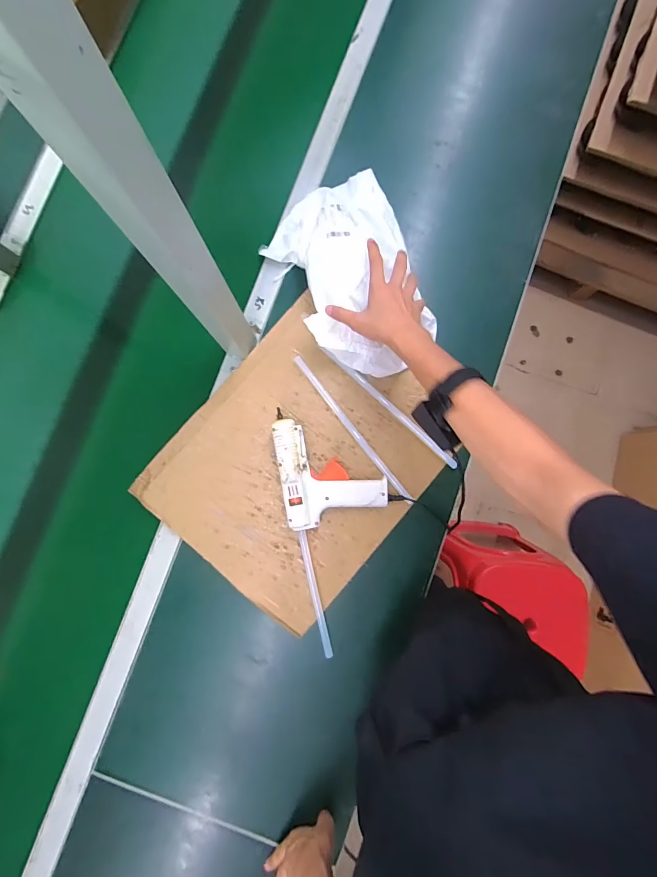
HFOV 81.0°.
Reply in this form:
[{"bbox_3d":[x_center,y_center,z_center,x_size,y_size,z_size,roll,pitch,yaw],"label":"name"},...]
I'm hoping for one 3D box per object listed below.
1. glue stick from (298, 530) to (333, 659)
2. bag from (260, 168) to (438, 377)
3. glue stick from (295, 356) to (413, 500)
[{"bbox_3d":[-0.020,0.243,0.606,0.013,0.015,0.197,-12,84,-1],"label":"glue stick"},{"bbox_3d":[0.046,-0.264,0.609,0.219,0.075,0.313,-29,86,0],"label":"bag"},{"bbox_3d":[0.038,-0.012,0.623,0.015,0.015,0.294,-38,86,-1],"label":"glue stick"}]

